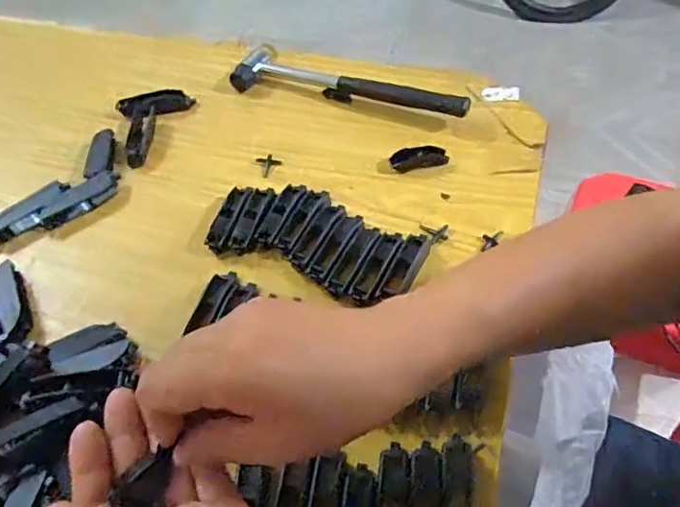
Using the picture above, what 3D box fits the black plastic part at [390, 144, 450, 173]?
[{"bbox_3d":[0.069,-0.084,0.487,0.049,0.009,0.020,-10,50,-4],"label":"black plastic part"}]

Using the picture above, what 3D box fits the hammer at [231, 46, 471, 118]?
[{"bbox_3d":[0.008,-0.170,0.548,0.240,0.022,0.052,14,52,16],"label":"hammer"}]

